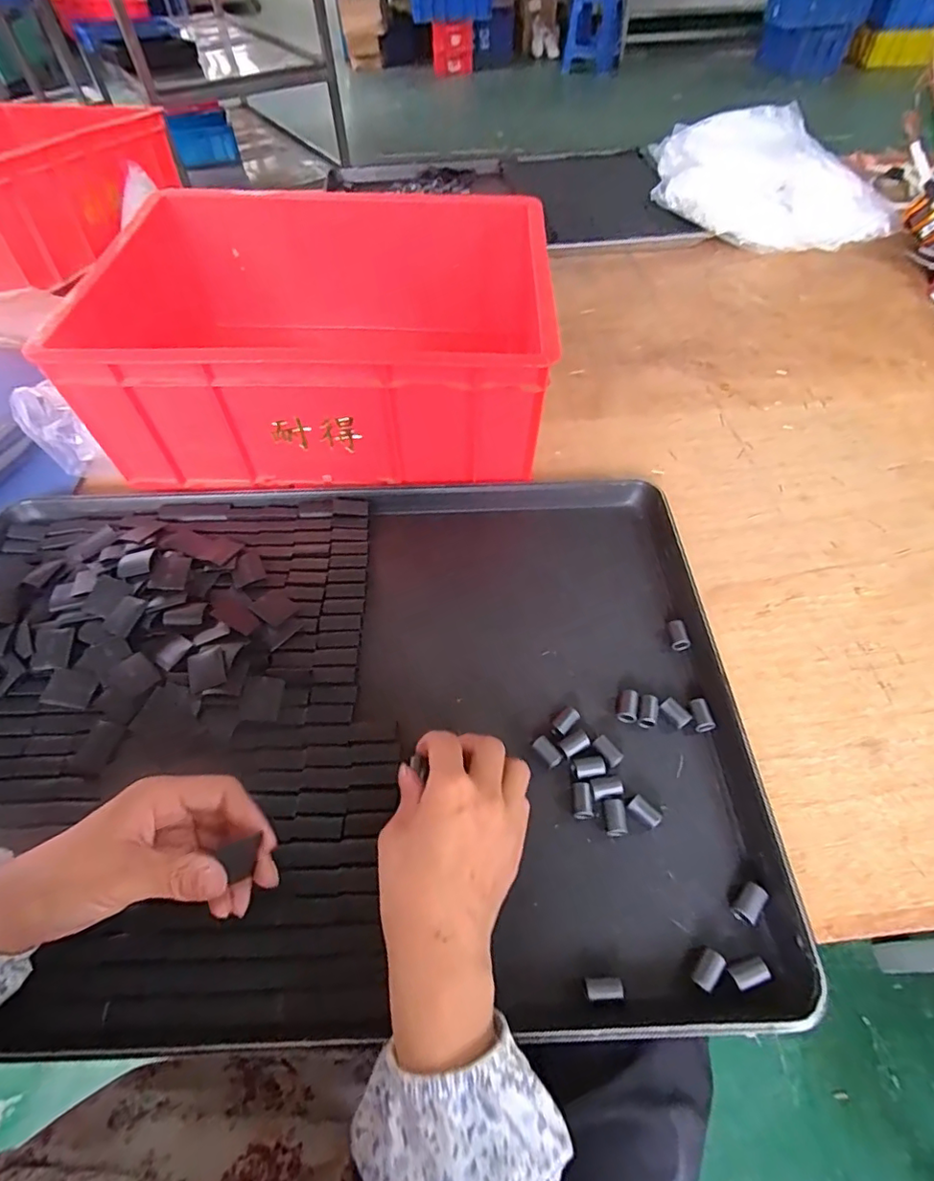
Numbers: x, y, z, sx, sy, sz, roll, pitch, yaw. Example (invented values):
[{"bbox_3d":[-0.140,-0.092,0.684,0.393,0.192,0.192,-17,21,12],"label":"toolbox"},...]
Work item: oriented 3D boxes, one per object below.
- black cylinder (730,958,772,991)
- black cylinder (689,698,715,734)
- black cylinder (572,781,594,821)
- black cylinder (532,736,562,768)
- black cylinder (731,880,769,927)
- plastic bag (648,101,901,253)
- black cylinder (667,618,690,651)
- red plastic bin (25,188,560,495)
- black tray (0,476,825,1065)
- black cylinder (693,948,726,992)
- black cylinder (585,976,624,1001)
[{"bbox_3d":[0.156,0.212,0.299,0.021,0.009,0.011,-12,55,-9],"label":"black cylinder"},{"bbox_3d":[0.166,0.089,0.385,0.014,0.009,0.022,-7,55,-5],"label":"black cylinder"},{"bbox_3d":[0.075,0.137,0.353,0.013,0.010,0.022,-1,55,-1],"label":"black cylinder"},{"bbox_3d":[0.054,0.111,0.371,0.012,0.010,0.020,-32,61,-21],"label":"black cylinder"},{"bbox_3d":[0.166,0.184,0.319,0.012,0.013,0.024,36,62,23],"label":"black cylinder"},{"bbox_3d":[0.473,-0.625,0.826,0.295,0.122,0.267,-15,56,-11],"label":"plastic bag"},{"bbox_3d":[0.164,0.035,0.422,0.012,0.011,0.022,-3,55,-2],"label":"black cylinder"},{"bbox_3d":[-0.137,-0.250,0.538,0.425,0.141,0.289,-1,55,-1],"label":"red plastic bin"},{"bbox_3d":[-0.109,0.074,0.389,0.595,0.022,0.395,-2,55,-2],"label":"black tray"},{"bbox_3d":[0.133,0.211,0.301,0.011,0.013,0.021,35,62,22],"label":"black cylinder"},{"bbox_3d":[0.075,0.219,0.298,0.020,0.009,0.010,-1,55,-1],"label":"black cylinder"}]

